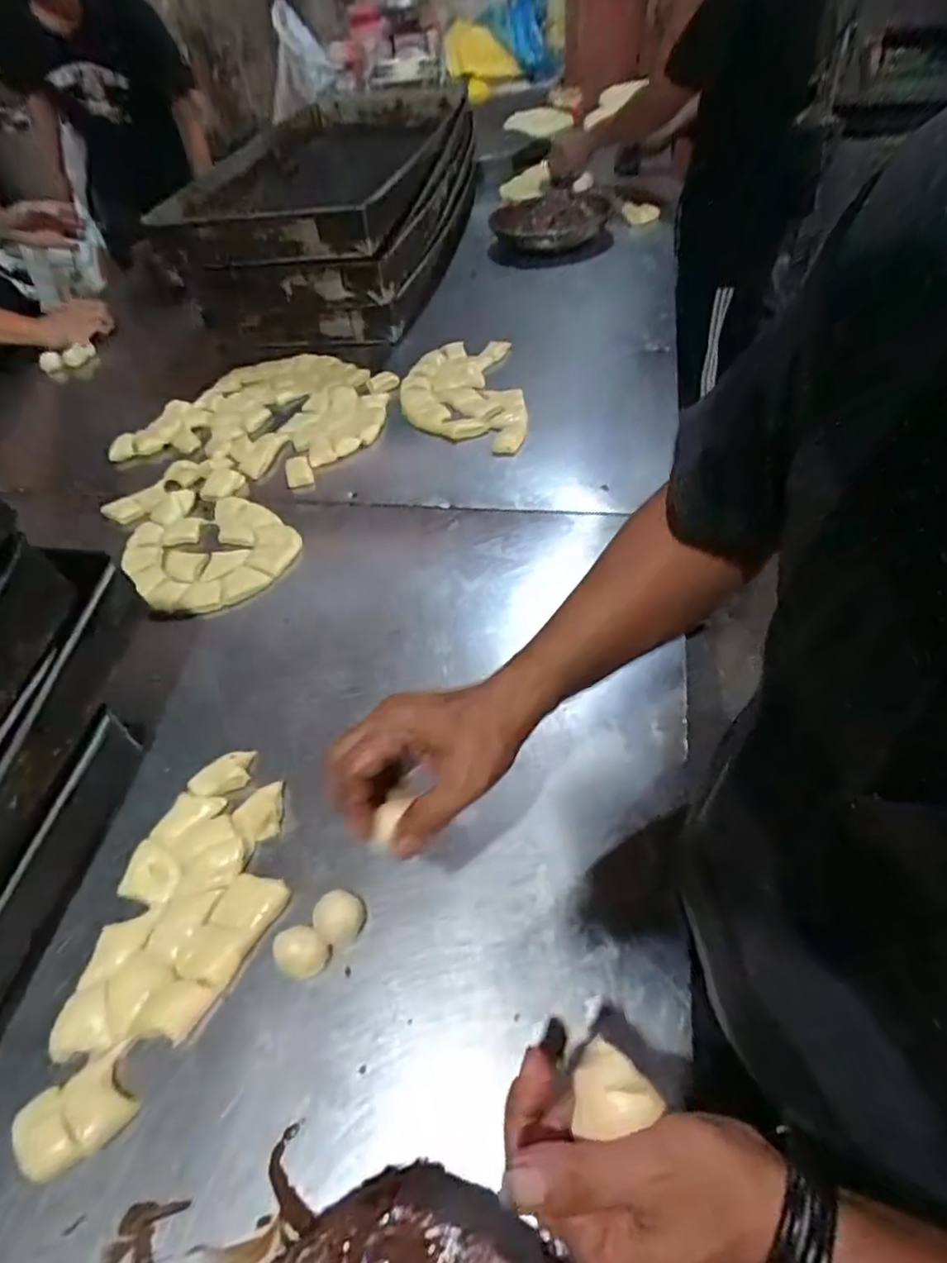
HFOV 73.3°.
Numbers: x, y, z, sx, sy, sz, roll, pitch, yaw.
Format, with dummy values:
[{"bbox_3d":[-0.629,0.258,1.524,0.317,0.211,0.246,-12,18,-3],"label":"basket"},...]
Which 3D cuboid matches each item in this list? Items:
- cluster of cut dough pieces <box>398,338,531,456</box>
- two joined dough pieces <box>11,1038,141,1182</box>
[{"bbox_3d":[-0.016,-0.337,0.909,0.168,0.017,0.276,-9,50,-2],"label":"cluster of cut dough pieces"},{"bbox_3d":[-0.253,0.307,0.405,0.073,0.014,0.049,-26,53,-15],"label":"two joined dough pieces"}]

